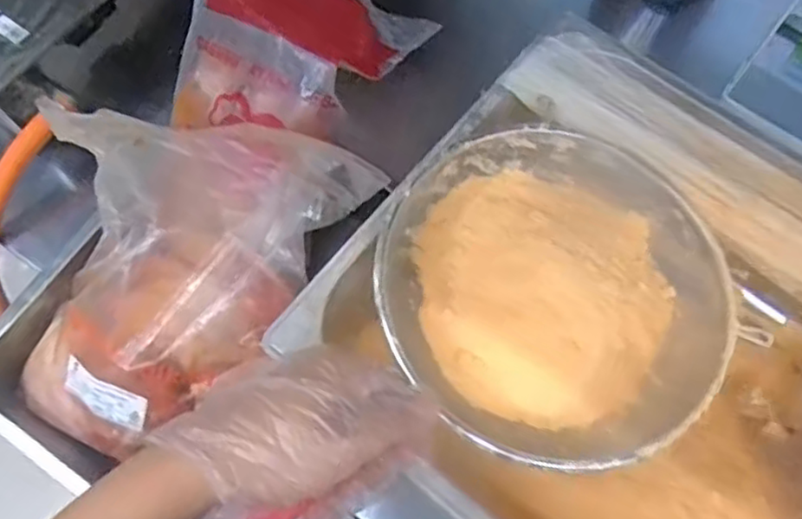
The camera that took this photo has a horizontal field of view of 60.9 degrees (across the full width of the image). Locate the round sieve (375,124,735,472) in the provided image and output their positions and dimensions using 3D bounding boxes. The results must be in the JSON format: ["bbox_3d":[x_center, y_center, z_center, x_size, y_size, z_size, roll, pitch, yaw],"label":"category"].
[{"bbox_3d":[0.095,0.017,0.433,0.207,0.064,0.203,0,70,1],"label":"round sieve"}]

